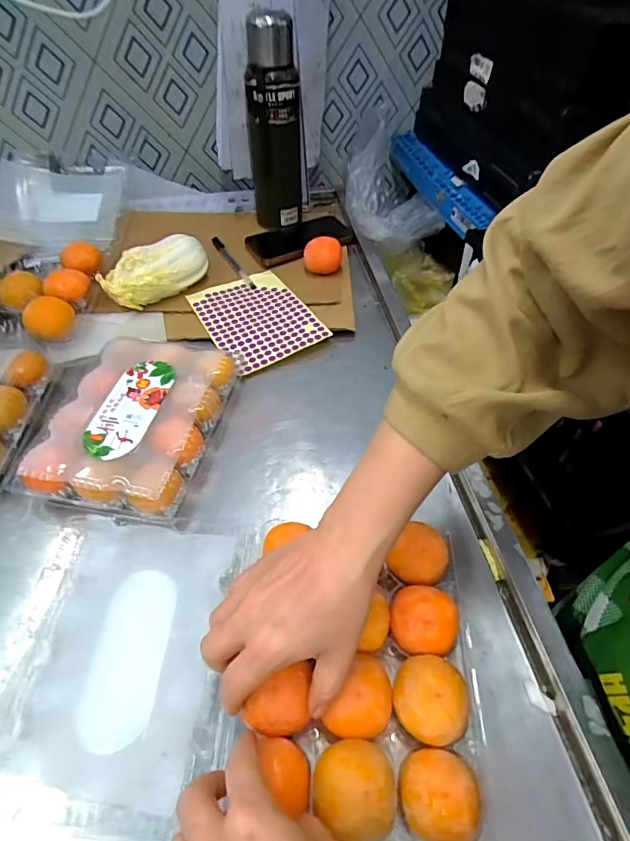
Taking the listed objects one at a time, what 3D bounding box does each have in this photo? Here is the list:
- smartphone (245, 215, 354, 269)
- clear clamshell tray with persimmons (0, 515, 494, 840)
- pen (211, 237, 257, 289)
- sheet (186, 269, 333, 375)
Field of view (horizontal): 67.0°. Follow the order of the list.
[{"bbox_3d":[-0.025,-0.286,0.750,0.163,0.018,0.086,-22,54,-17],"label":"smartphone"},{"bbox_3d":[-0.060,0.176,0.358,0.354,0.055,0.215,3,51,2],"label":"clear clamshell tray with persimmons"},{"bbox_3d":[-0.124,-0.242,0.722,0.013,0.008,0.140,-26,55,-20],"label":"pen"},{"bbox_3d":[-0.080,-0.142,0.641,0.130,0.010,0.179,-25,55,-19],"label":"sheet"}]

